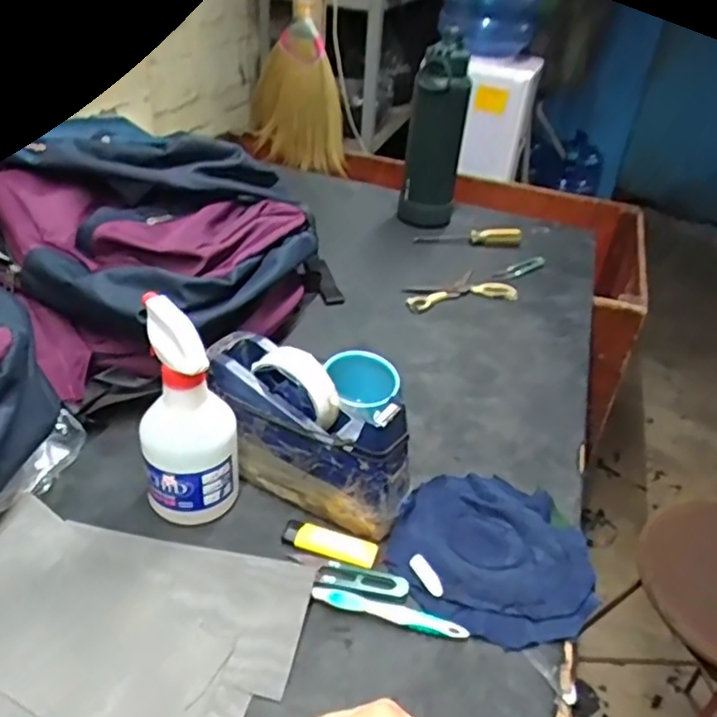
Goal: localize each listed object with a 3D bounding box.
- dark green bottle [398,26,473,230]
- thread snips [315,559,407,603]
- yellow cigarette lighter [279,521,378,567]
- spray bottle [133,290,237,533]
[{"bbox_3d":[0.126,-0.354,1.057,0.090,0.297,0.070,6,35,0],"label":"dark green bottle"},{"bbox_3d":[0.003,0.181,0.526,0.073,0.006,0.030,12,35,9],"label":"thread snips"},{"bbox_3d":[-0.024,0.155,0.551,0.080,0.011,0.021,15,36,12],"label":"yellow cigarette lighter"},{"bbox_3d":[-0.142,0.045,0.539,0.079,0.182,0.078,-6,37,-16],"label":"spray bottle"}]

